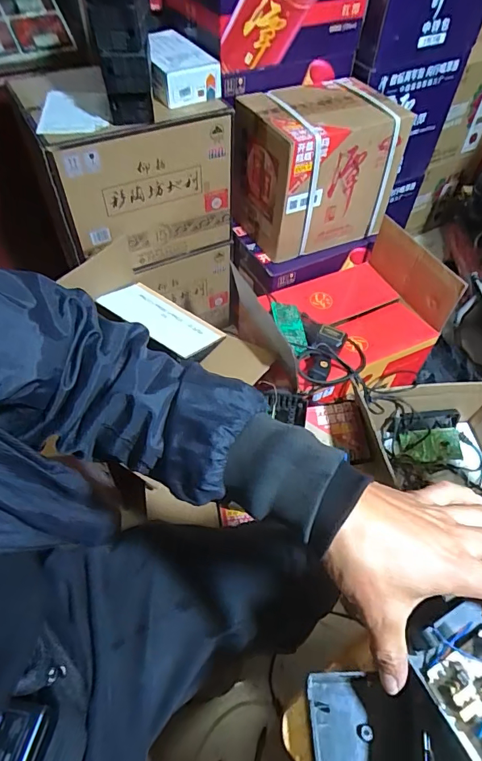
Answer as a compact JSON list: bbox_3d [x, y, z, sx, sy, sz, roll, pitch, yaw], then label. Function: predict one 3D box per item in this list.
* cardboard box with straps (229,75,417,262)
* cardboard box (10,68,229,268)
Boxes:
[{"bbox_3d":[0.178,-0.495,1.036,0.334,0.295,0.222,-21,57,-16],"label":"cardboard box with straps"},{"bbox_3d":[-0.260,-0.482,1.014,0.378,0.316,0.298,-27,59,-20],"label":"cardboard box"}]

